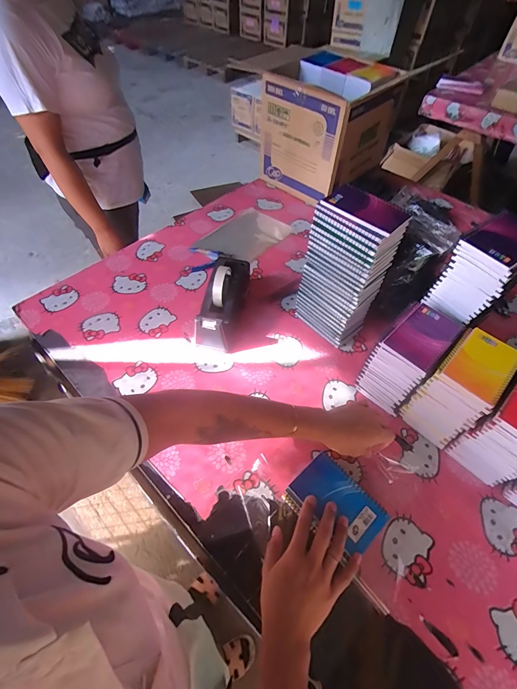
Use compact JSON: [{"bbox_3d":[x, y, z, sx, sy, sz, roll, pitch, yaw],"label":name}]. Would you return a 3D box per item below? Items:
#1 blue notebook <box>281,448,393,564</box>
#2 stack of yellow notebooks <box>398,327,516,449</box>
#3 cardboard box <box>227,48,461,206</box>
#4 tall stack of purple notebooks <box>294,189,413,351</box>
[{"bbox_3d":[0.116,0.241,0.483,0.098,0.016,0.128,-35,63,-24],"label":"blue notebook"},{"bbox_3d":[0.348,0.077,0.568,0.141,0.160,0.089,-38,64,-26],"label":"stack of yellow notebooks"},{"bbox_3d":[0.214,-0.663,1.022,0.313,0.307,0.302,39,62,23],"label":"cardboard box"},{"bbox_3d":[0.168,-0.140,0.646,0.097,0.293,0.137,-37,63,-25],"label":"tall stack of purple notebooks"}]

